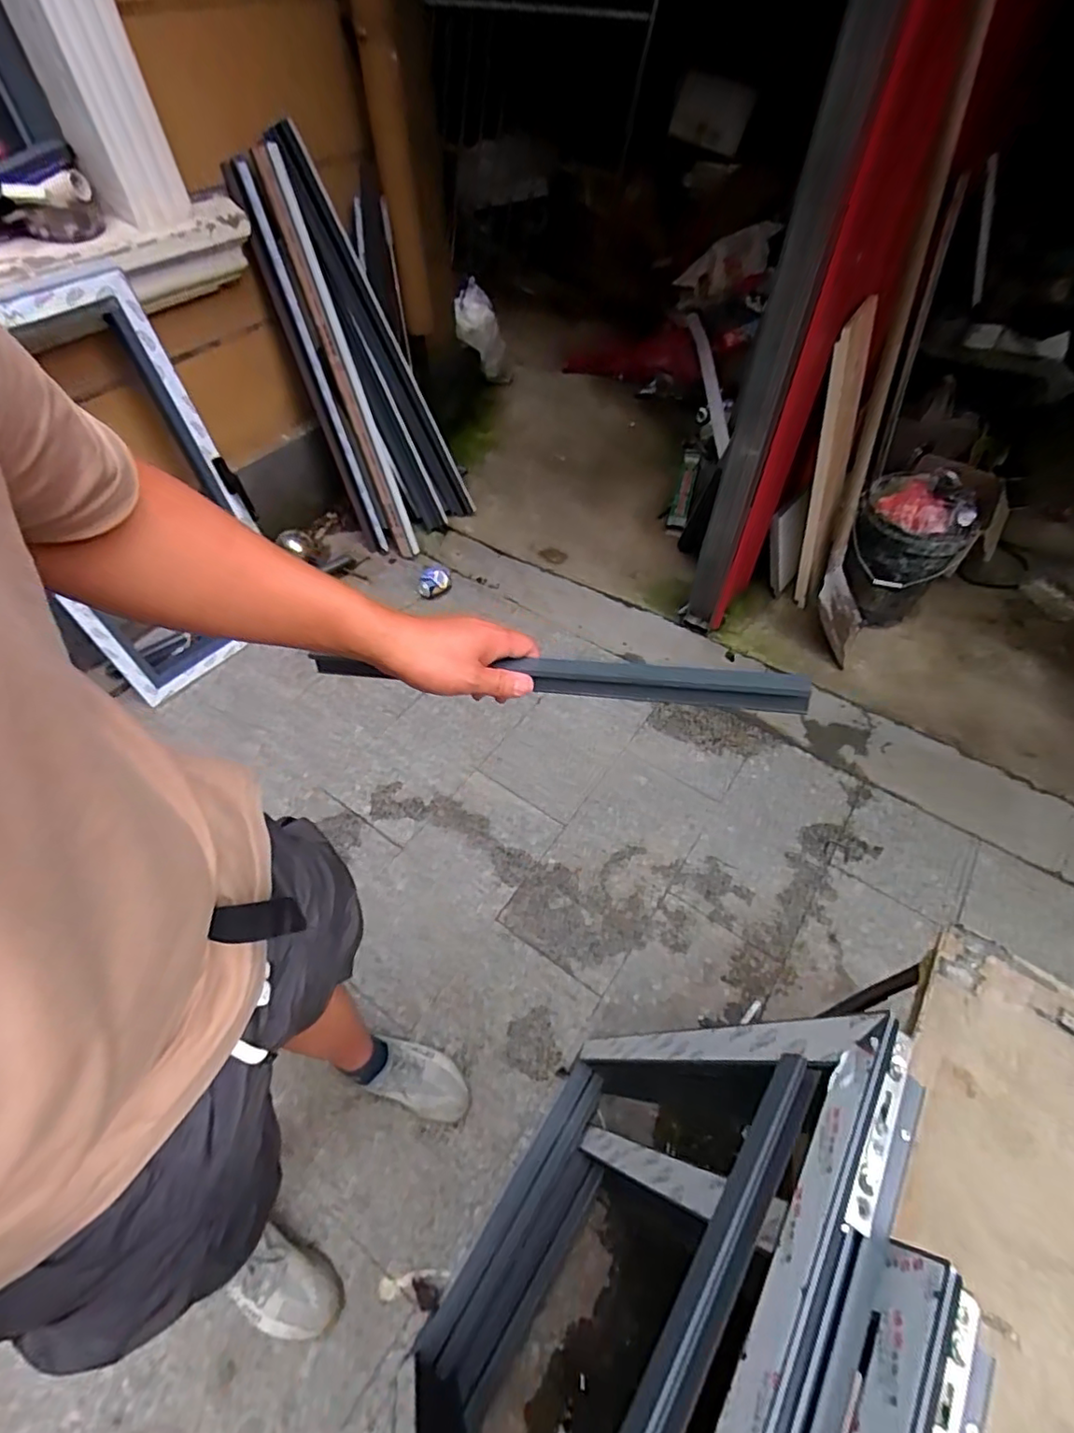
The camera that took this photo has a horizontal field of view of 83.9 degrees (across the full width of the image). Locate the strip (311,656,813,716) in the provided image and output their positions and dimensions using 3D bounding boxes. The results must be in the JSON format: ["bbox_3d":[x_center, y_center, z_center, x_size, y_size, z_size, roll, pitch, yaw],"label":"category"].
[{"bbox_3d":[-0.004,-0.039,0.568,0.477,0.029,0.023,5,54,20],"label":"strip"}]

